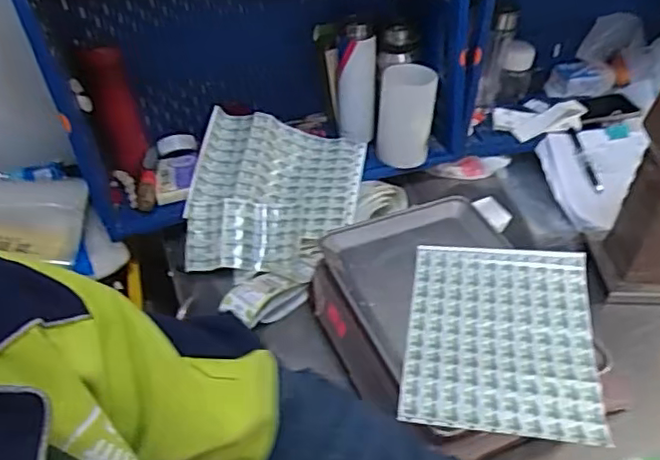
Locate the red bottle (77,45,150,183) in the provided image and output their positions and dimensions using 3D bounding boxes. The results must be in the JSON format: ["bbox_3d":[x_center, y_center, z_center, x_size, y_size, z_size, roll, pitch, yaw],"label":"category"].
[{"bbox_3d":[-0.330,-0.185,0.971,0.068,0.202,0.057,-21,26,-24],"label":"red bottle"}]

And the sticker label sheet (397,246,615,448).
[{"bbox_3d":[0.198,0.121,0.722,0.208,0.035,0.266,9,43,7],"label":"sticker label sheet"}]

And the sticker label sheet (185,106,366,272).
[{"bbox_3d":[-0.091,-0.054,0.969,0.254,0.035,0.262,12,64,-1],"label":"sticker label sheet"}]

